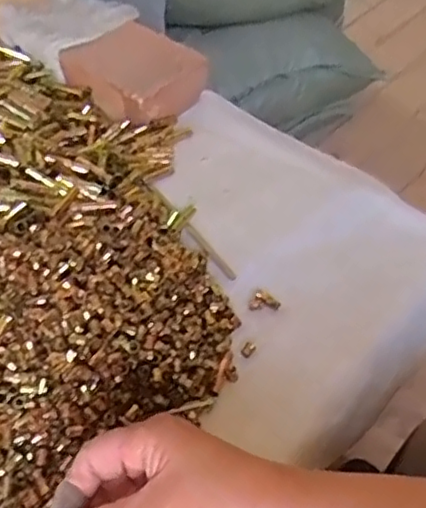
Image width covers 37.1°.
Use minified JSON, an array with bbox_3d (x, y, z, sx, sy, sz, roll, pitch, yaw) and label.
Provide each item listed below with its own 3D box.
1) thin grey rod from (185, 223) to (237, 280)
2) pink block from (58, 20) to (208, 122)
[{"bbox_3d":[-0.003,-0.003,0.585,0.008,0.004,0.075,-28,58,-24],"label":"thin grey rod"},{"bbox_3d":[-0.087,-0.204,0.720,0.125,0.059,0.118,34,56,22],"label":"pink block"}]

